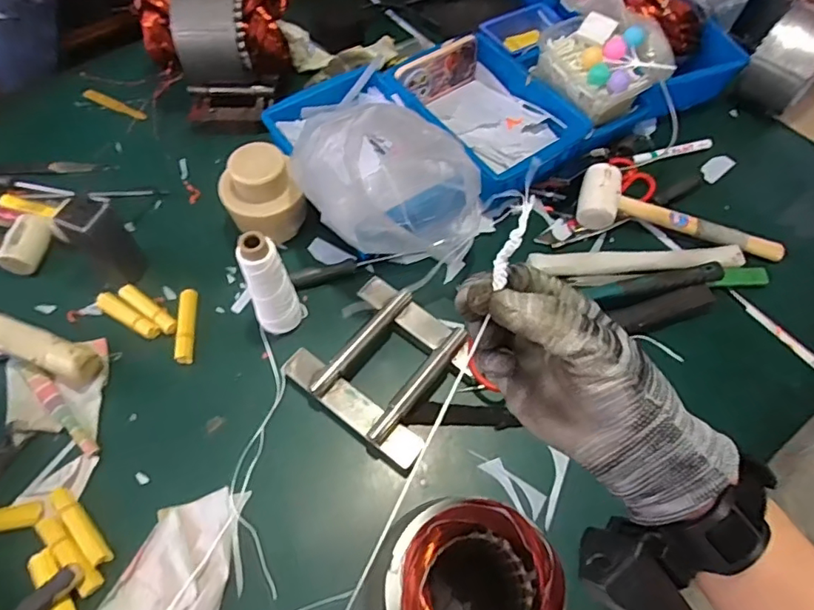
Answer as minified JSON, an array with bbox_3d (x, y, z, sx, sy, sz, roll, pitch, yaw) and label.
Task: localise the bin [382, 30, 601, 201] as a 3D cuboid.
[{"bbox_3d":[0.117,-0.293,0.846,0.211,0.075,0.267,-33,67,-18],"label":"bin"}]

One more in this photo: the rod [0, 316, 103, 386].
[{"bbox_3d":[-0.540,0.023,0.682,0.345,0.045,0.048,19,63,8],"label":"rod"}]

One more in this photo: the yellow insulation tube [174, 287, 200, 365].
[{"bbox_3d":[-0.288,0.028,0.711,0.025,0.019,0.103,-5,62,-4],"label":"yellow insulation tube"}]

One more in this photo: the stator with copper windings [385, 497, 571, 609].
[{"bbox_3d":[0.051,0.267,0.503,0.135,0.169,0.140,-10,62,-7],"label":"stator with copper windings"}]

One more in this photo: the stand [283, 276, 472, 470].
[{"bbox_3d":[-0.024,0.076,0.675,0.195,0.044,0.175,37,67,17],"label":"stand"}]

